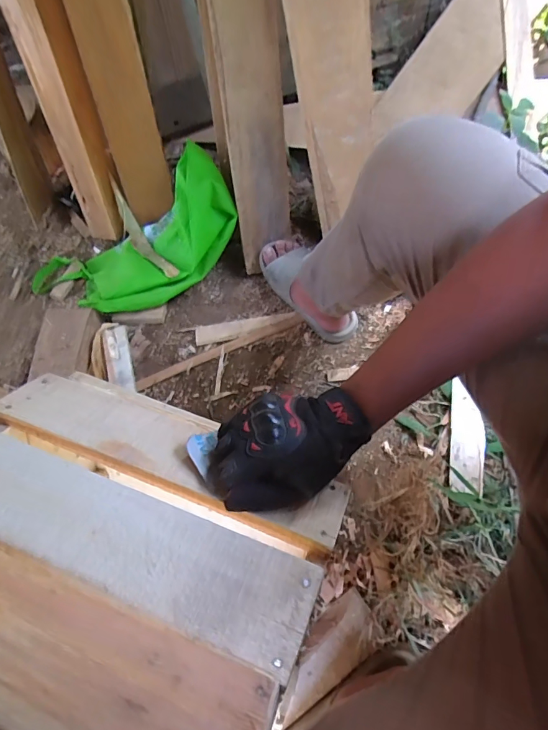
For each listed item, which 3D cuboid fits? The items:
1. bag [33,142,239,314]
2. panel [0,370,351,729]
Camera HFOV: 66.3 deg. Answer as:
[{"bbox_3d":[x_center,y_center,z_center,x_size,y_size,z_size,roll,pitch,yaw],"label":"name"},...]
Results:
[{"bbox_3d":[-0.359,-0.259,1.021,0.586,0.185,0.254,-21,59,18],"label":"bag"},{"bbox_3d":[-0.142,0.125,0.380,0.377,0.022,0.311,17,31,14],"label":"panel"}]

